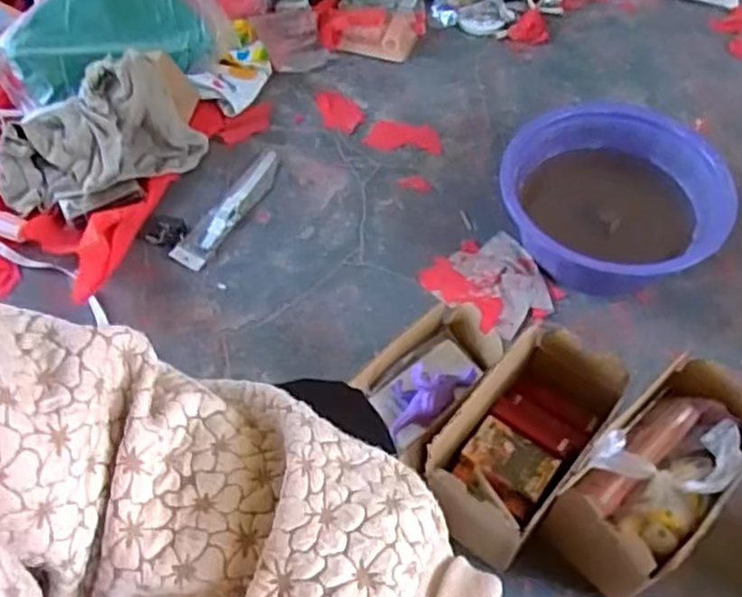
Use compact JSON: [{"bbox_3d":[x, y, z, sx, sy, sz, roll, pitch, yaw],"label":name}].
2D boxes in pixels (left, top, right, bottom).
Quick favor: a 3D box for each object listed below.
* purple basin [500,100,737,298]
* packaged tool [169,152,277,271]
[{"bbox_3d":[0.321,-0.128,0.945,0.300,0.114,0.257,24,59,18],"label":"purple basin"},{"bbox_3d":[-0.207,-0.134,1.019,0.052,0.015,0.227,25,59,18],"label":"packaged tool"}]

